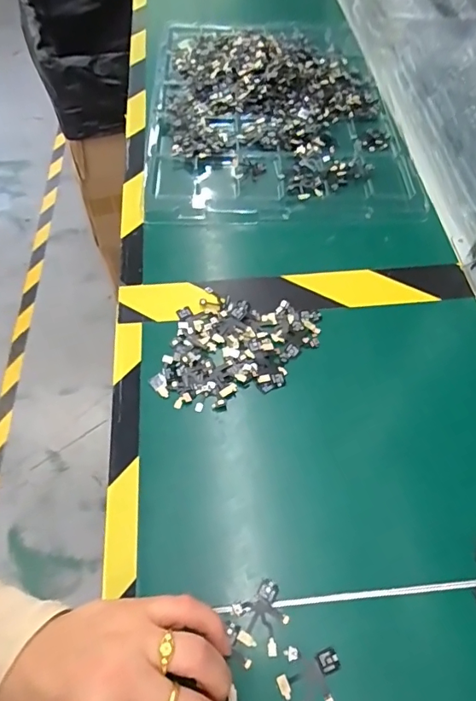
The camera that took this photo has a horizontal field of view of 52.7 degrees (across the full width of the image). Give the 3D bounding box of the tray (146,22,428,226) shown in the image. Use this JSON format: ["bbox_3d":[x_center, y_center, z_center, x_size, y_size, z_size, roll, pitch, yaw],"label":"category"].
[{"bbox_3d":[0.039,-0.278,0.542,0.263,0.025,0.371,-3,57,-3],"label":"tray"}]

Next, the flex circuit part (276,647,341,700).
[{"bbox_3d":[0.039,0.176,0.260,0.035,0.004,0.031,-21,60,-15],"label":"flex circuit part"}]

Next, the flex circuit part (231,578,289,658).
[{"bbox_3d":[0.013,0.154,0.276,0.029,0.007,0.036,-16,59,-12],"label":"flex circuit part"}]

